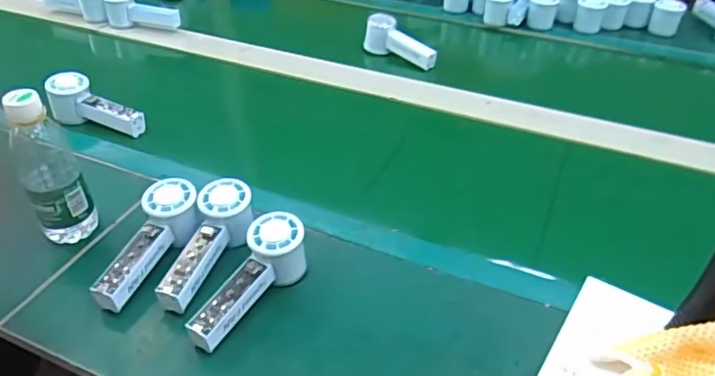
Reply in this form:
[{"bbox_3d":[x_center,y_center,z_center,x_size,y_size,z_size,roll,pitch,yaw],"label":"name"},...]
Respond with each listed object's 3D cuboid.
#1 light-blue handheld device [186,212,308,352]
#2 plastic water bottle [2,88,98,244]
[{"bbox_3d":[-0.113,0.094,0.567,0.057,0.070,0.154,26,44,28],"label":"light-blue handheld device"},{"bbox_3d":[-0.334,-0.015,0.607,0.064,0.185,0.060,-24,44,-28],"label":"plastic water bottle"}]

